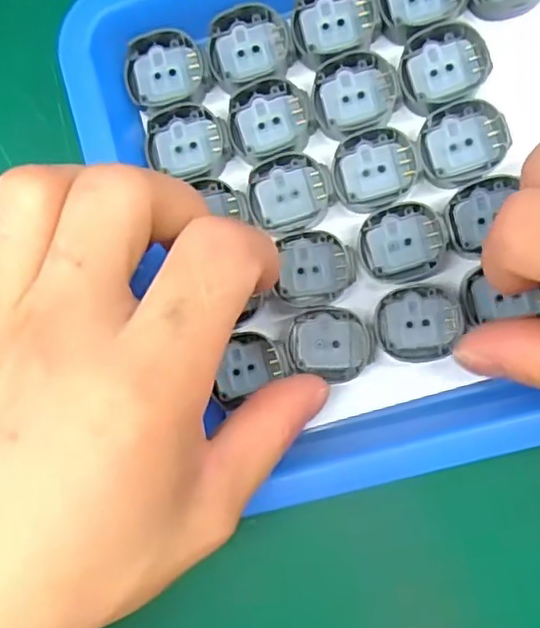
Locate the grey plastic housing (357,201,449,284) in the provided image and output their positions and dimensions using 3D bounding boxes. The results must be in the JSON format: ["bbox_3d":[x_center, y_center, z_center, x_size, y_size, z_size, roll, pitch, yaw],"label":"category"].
[{"bbox_3d":[0.044,-0.023,0.208,0.028,0.005,0.025,-14,87,5],"label":"grey plastic housing"}]

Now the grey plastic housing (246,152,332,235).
[{"bbox_3d":[0.006,-0.041,0.211,0.027,0.006,0.025,-11,87,5],"label":"grey plastic housing"}]

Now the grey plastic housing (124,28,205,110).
[{"bbox_3d":[-0.036,-0.084,0.214,0.026,0.005,0.025,-13,87,5],"label":"grey plastic housing"}]

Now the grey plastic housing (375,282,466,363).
[{"bbox_3d":[0.049,0.003,0.208,0.027,0.004,0.025,-11,87,5],"label":"grey plastic housing"}]

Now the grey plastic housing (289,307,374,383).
[{"bbox_3d":[0.019,0.010,0.211,0.026,0.004,0.025,-11,87,5],"label":"grey plastic housing"}]

